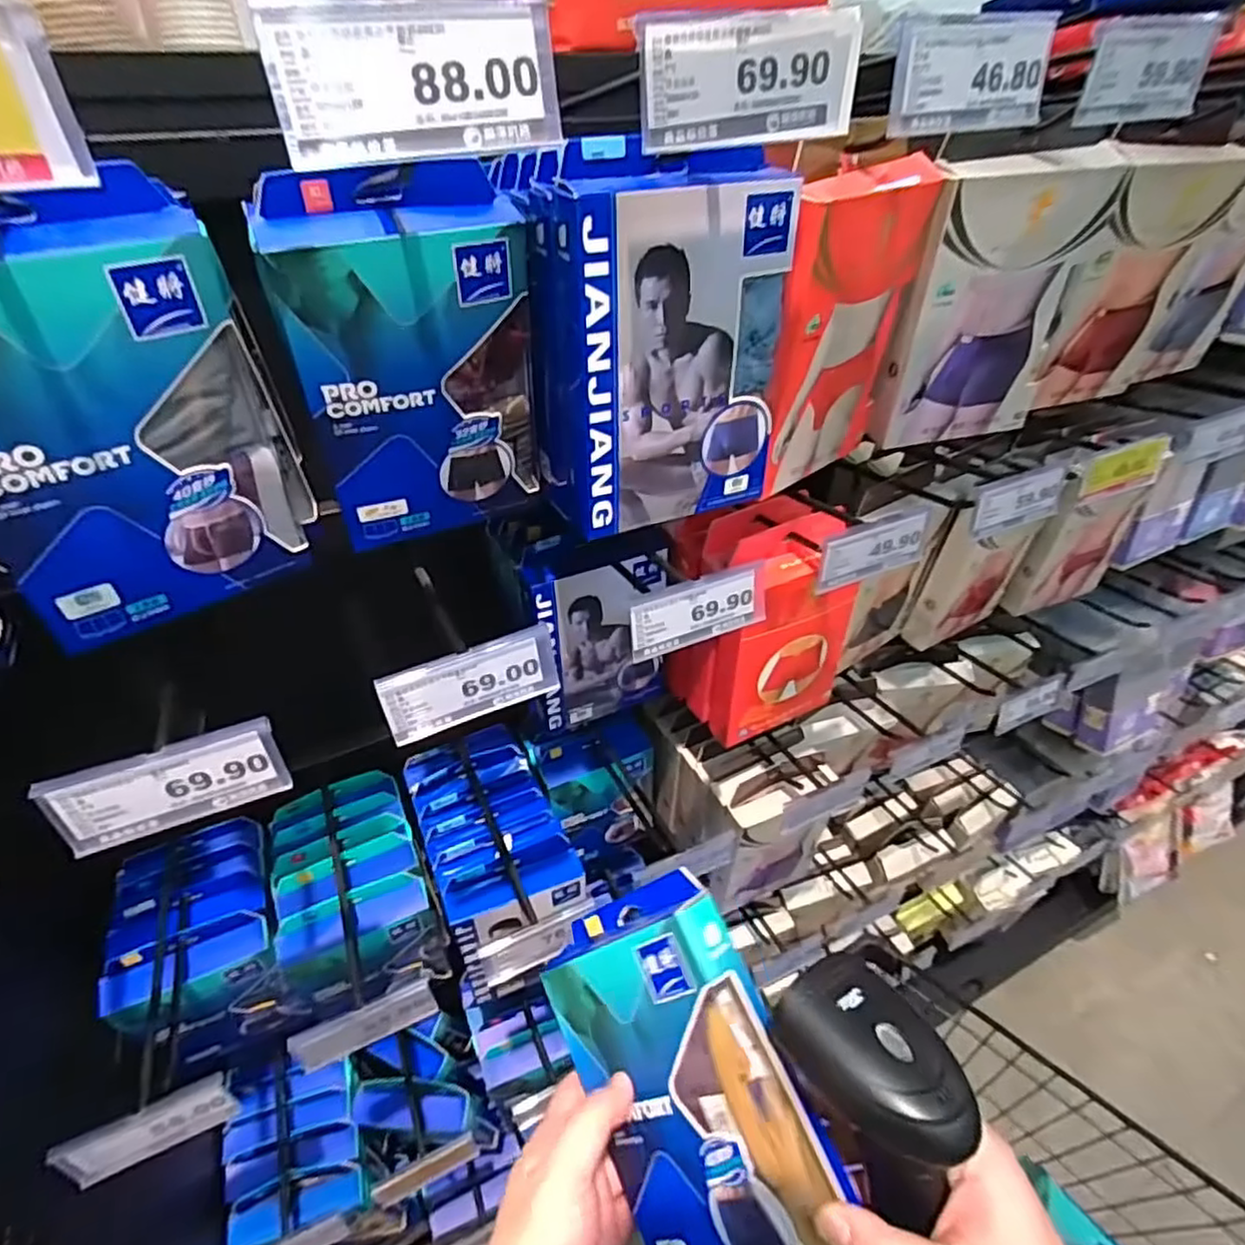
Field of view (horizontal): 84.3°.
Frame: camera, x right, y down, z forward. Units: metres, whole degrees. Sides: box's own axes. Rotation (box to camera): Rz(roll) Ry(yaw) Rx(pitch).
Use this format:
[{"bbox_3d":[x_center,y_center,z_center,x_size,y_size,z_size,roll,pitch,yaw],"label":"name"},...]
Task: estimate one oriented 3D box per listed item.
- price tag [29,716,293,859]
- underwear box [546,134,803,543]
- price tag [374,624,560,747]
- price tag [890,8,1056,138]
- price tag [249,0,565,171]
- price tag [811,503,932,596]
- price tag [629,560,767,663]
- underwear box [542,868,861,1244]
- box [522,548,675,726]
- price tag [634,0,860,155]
[{"bbox_3d":[-0.224,0.082,0.344,0.099,0.046,0.009,-17,40,-20],"label":"price tag"},{"bbox_3d":[0.026,-0.155,0.405,0.140,0.199,0.036,-16,39,-18],"label":"underwear box"},{"bbox_3d":[-0.087,0.036,0.401,0.100,0.046,0.010,-18,40,-20],"label":"price tag"},{"bbox_3d":[0.171,-0.269,0.339,0.094,0.045,0.009,-17,34,-16],"label":"price tag"},{"bbox_3d":[-0.072,-0.193,0.246,0.099,0.045,0.007,-18,40,-20],"label":"price tag"},{"bbox_3d":[0.184,-0.053,0.496,0.096,0.054,0.008,-16,39,-18],"label":"price tag"},{"bbox_3d":[0.050,-0.007,0.451,0.097,0.045,0.005,-18,31,-18],"label":"price tag"},{"bbox_3d":[0.038,0.260,0.385,0.035,0.131,0.203,-1,58,-51],"label":"underwear box"},{"bbox_3d":[-0.020,0.022,0.652,0.133,0.180,0.024,-13,38,-15],"label":"box"},{"bbox_3d":[0.055,-0.232,0.293,0.103,0.047,0.005,-15,39,-17],"label":"price tag"}]

